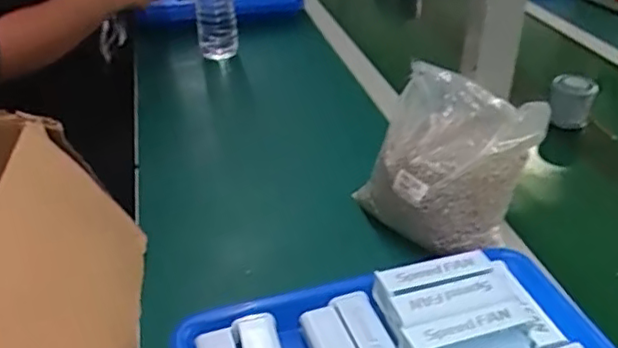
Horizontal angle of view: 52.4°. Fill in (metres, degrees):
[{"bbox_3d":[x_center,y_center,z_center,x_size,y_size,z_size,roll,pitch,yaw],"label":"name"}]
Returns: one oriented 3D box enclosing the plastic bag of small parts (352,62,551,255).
[{"bbox_3d":[0.131,-0.009,0.630,0.117,0.145,0.150,-15,35,-23],"label":"plastic bag of small parts"}]

